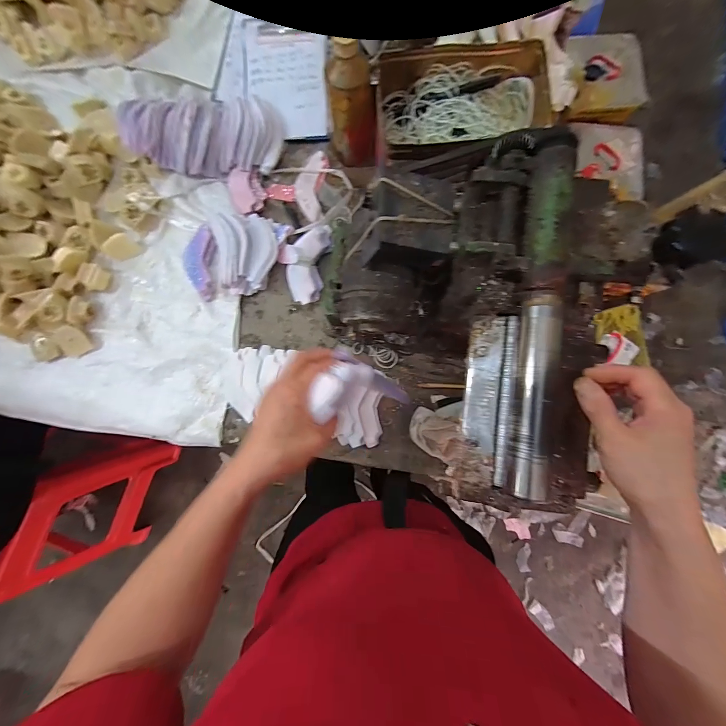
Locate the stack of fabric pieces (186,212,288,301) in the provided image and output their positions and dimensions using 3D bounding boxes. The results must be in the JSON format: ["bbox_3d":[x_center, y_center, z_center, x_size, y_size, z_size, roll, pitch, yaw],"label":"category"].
[{"bbox_3d":[-0.206,-0.179,0.517,0.175,0.048,0.129,-12,87,-2],"label":"stack of fabric pieces"}]

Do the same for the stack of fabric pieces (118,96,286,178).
[{"bbox_3d":[-0.270,-0.387,0.531,0.260,0.043,0.137,9,87,0],"label":"stack of fabric pieces"}]

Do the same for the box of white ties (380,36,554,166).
[{"bbox_3d":[0.135,-0.364,0.457,0.241,0.071,0.153,-9,87,-1],"label":"box of white ties"}]

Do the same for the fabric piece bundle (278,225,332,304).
[{"bbox_3d":[-0.100,-0.165,0.526,0.076,0.031,0.124,11,87,0],"label":"fabric piece bundle"}]

